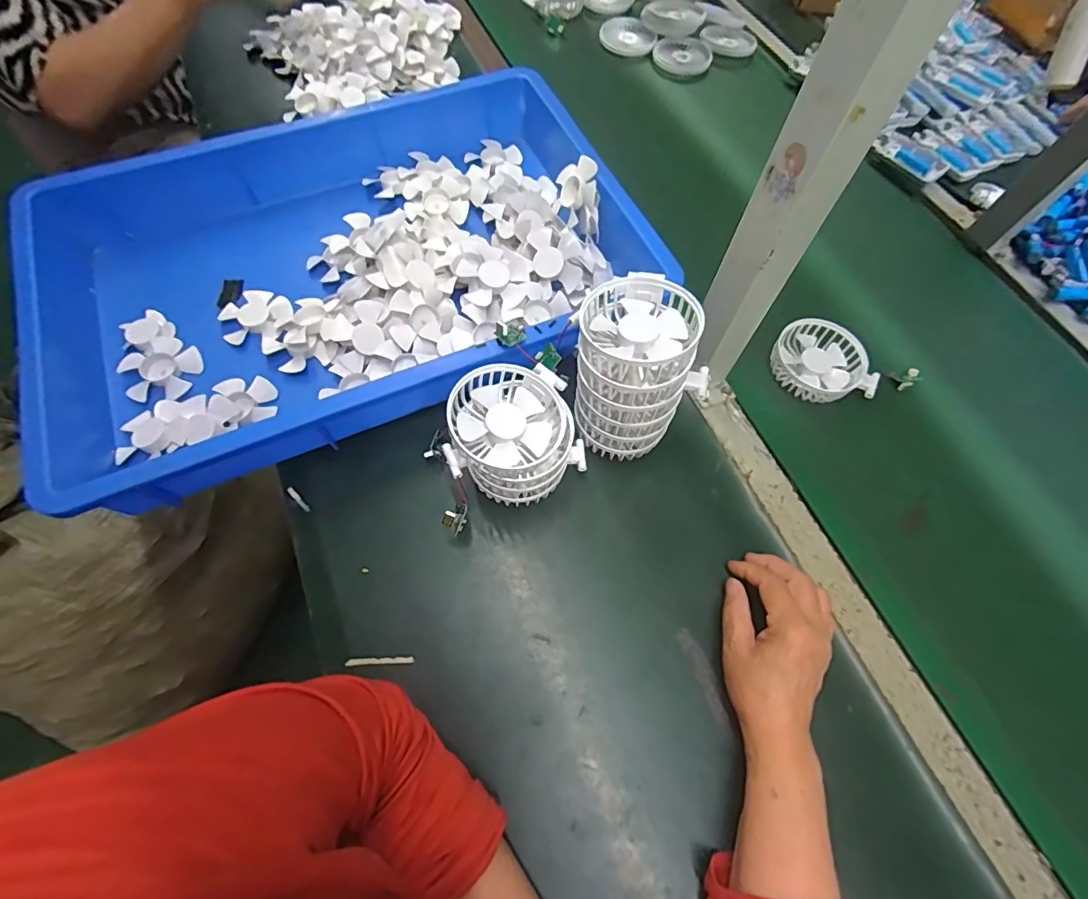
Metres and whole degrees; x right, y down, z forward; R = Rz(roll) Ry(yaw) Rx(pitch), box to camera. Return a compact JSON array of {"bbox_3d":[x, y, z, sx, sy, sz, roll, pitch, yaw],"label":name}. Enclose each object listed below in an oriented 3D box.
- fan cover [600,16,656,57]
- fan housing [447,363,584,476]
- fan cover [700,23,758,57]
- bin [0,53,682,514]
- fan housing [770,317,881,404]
[{"bbox_3d":[0.130,-0.643,0.780,0.091,0.011,0.080,36,83,11],"label":"fan cover"},{"bbox_3d":[-0.026,-0.023,0.394,0.091,0.039,0.084,-8,65,-8],"label":"fan housing"},{"bbox_3d":[0.286,-0.628,0.773,0.078,0.011,0.090,-5,65,-6],"label":"fan cover"},{"bbox_3d":[-0.197,-0.193,0.516,0.591,0.099,0.379,-24,68,-14],"label":"bin"},{"bbox_3d":[0.287,-0.091,0.522,0.095,0.036,0.085,-4,65,-6],"label":"fan housing"}]

